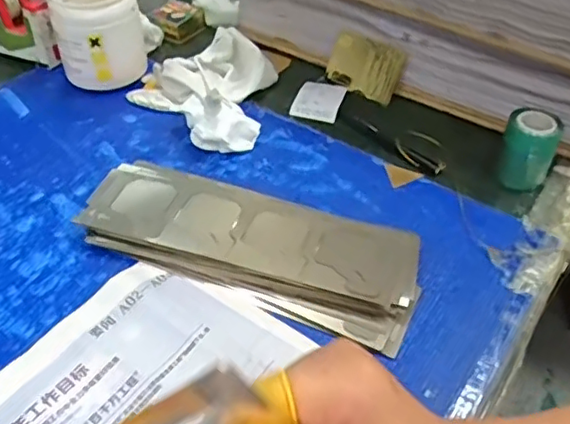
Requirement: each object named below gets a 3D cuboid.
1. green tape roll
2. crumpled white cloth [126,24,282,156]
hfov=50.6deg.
[{"bbox_3d":[0.235,-0.059,0.584,0.047,0.071,0.039,16,45,18],"label":"green tape roll"},{"bbox_3d":[-0.071,-0.141,0.675,0.164,0.050,0.149,34,53,32],"label":"crumpled white cloth"}]

